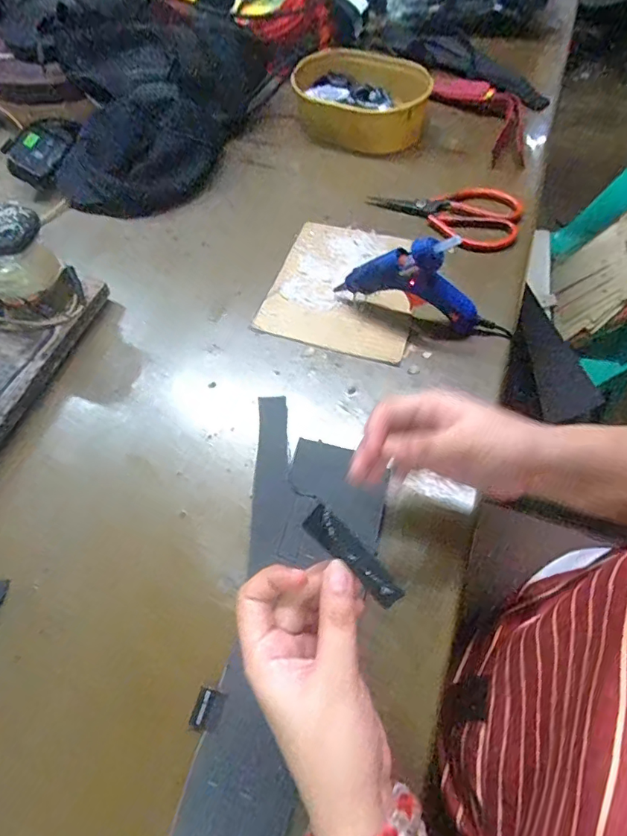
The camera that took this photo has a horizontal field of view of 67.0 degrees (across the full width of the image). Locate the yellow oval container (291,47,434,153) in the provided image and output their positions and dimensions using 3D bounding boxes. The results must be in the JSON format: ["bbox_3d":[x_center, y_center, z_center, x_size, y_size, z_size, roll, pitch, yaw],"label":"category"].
[{"bbox_3d":[0.062,-0.424,0.633,0.183,0.062,0.118,12,62,13],"label":"yellow oval container"}]

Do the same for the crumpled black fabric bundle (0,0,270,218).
[{"bbox_3d":[-0.229,-0.411,0.604,0.231,0.154,0.288,29,67,21],"label":"crumpled black fabric bundle"}]

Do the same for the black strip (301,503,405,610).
[{"bbox_3d":[0.021,0.072,0.249,0.016,0.006,0.061,-41,75,-20],"label":"black strip"}]

